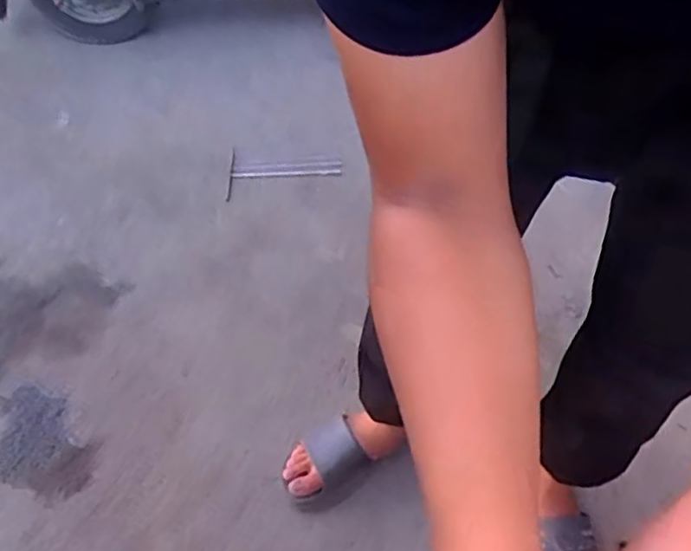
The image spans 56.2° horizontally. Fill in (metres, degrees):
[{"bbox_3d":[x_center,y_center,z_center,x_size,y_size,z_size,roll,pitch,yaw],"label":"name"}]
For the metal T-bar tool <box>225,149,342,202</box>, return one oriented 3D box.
[{"bbox_3d":[-0.148,-0.241,1.563,0.270,0.016,0.163,1,50,-1],"label":"metal T-bar tool"}]

